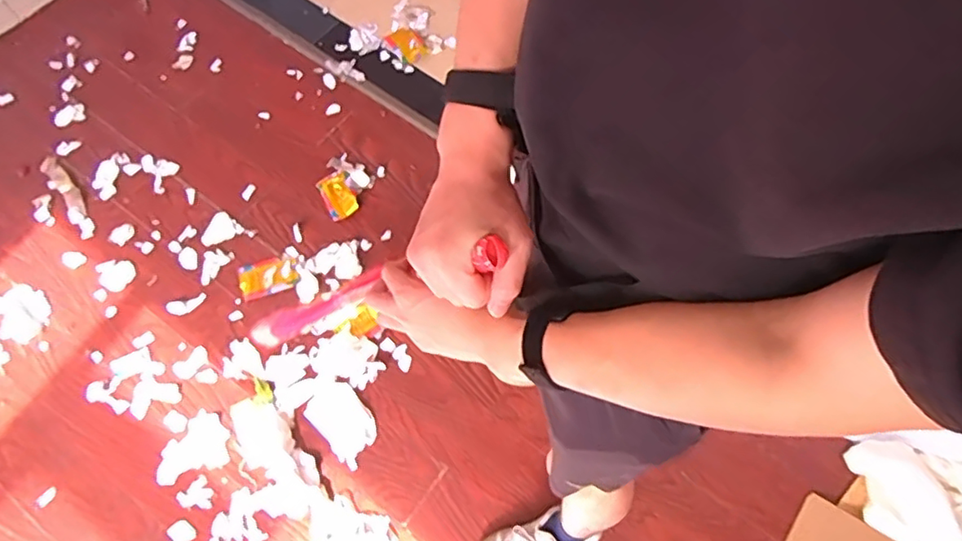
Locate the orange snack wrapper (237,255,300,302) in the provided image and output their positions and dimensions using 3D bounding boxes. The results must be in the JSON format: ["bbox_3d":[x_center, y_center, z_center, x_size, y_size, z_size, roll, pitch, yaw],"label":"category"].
[{"bbox_3d":[-0.520,0.014,1.423,0.135,0.011,0.096,-19,67,-9],"label":"orange snack wrapper"}]

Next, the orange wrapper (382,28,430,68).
[{"bbox_3d":[-0.225,-0.677,1.748,0.106,0.014,0.132,-41,72,-18],"label":"orange wrapper"}]

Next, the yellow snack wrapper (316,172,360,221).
[{"bbox_3d":[-0.371,-0.195,1.509,0.076,0.014,0.139,-26,68,-12],"label":"yellow snack wrapper"}]

